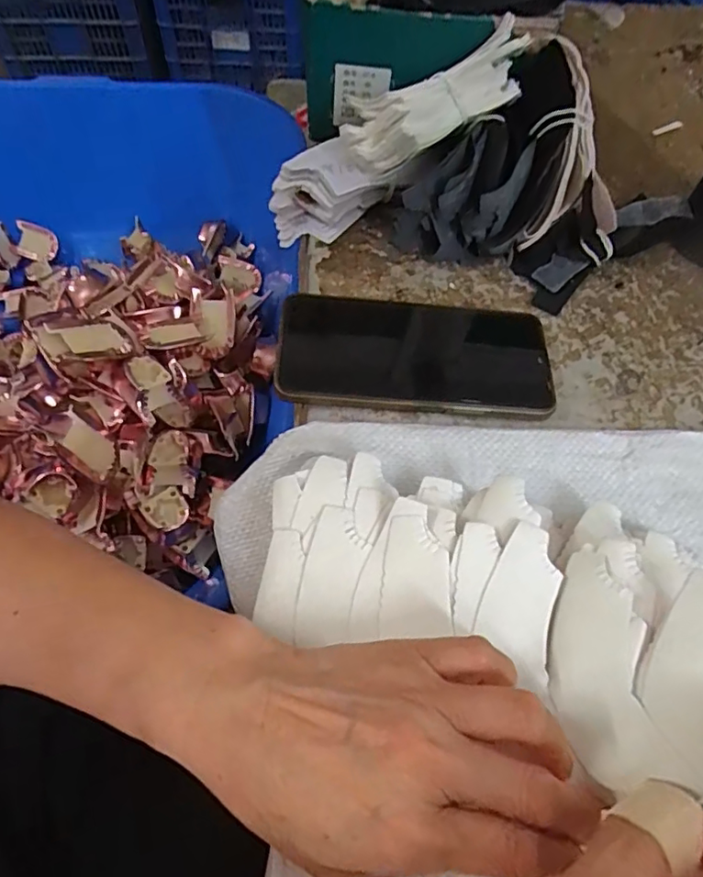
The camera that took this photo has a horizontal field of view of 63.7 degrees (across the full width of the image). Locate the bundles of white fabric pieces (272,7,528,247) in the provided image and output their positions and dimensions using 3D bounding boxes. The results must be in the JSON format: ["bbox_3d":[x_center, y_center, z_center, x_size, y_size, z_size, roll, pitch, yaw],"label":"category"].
[{"bbox_3d":[0.030,-0.204,0.380,0.205,0.054,0.057,-33,64,9],"label":"bundles of white fabric pieces"}]

